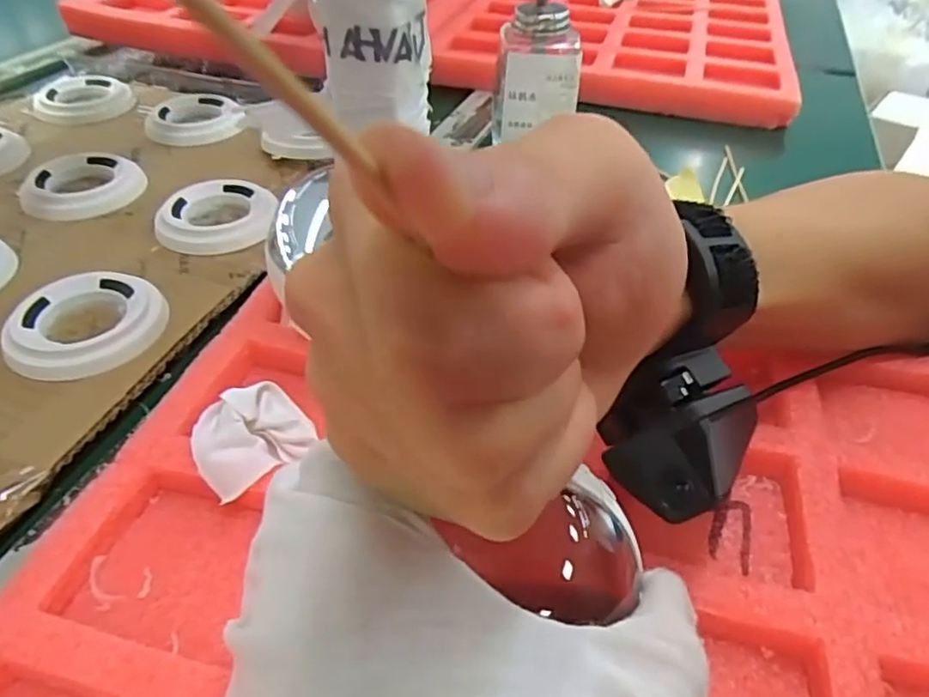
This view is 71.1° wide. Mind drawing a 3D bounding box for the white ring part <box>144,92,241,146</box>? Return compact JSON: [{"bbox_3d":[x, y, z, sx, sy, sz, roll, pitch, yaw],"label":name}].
[{"bbox_3d":[-0.201,-0.173,0.485,0.066,0.011,0.067,-6,41,-9],"label":"white ring part"}]

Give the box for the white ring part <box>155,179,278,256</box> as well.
[{"bbox_3d":[-0.146,-0.081,0.385,0.065,0.010,0.065,-5,41,-9],"label":"white ring part"}]

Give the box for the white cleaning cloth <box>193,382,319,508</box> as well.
[{"bbox_3d":[-0.078,0.030,0.236,0.040,0.008,0.040,-21,46,-25],"label":"white cleaning cloth"}]

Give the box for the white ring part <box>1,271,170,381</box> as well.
[{"bbox_3d":[-0.181,-0.013,0.314,0.068,0.013,0.068,-15,44,-19],"label":"white ring part"}]

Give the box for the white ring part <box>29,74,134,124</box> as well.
[{"bbox_3d":[-0.298,-0.195,0.508,0.069,0.014,0.074,-21,46,-25],"label":"white ring part"}]

